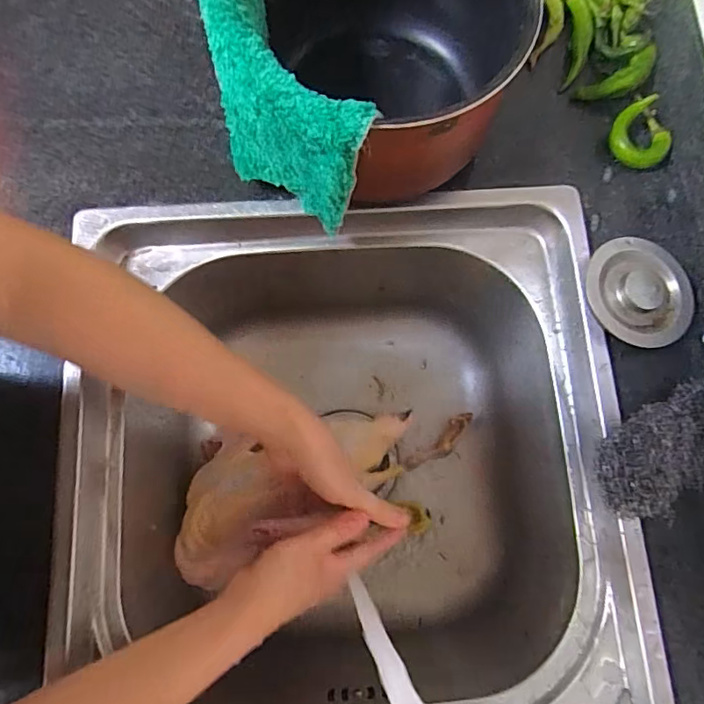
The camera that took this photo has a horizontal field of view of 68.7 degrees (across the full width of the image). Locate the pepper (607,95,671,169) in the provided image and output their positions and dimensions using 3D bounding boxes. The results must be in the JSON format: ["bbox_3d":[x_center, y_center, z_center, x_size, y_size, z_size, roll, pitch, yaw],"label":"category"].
[{"bbox_3d":[0.239,-0.179,0.420,0.047,0.030,0.048,0,77,-1],"label":"pepper"}]

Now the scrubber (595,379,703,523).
[{"bbox_3d":[0.215,0.065,0.350,0.111,0.045,0.064,-34,79,-8],"label":"scrubber"}]

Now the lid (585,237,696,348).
[{"bbox_3d":[0.217,-0.046,0.392,0.081,0.022,0.081,0,77,-1],"label":"lid"}]

